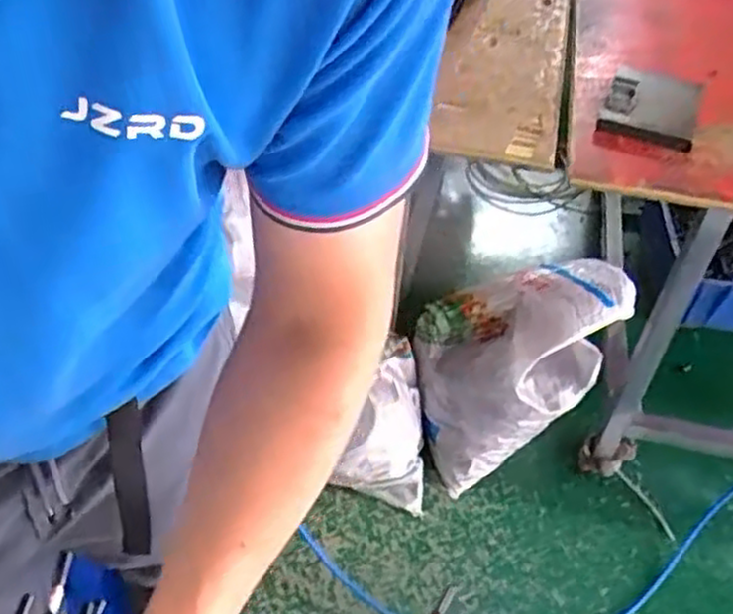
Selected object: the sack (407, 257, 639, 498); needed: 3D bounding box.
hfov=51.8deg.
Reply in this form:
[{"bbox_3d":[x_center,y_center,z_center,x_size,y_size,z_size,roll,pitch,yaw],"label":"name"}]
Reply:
[{"bbox_3d":[0.358,0.105,1.690,0.566,0.238,0.367,-18,49,-22],"label":"sack"}]

